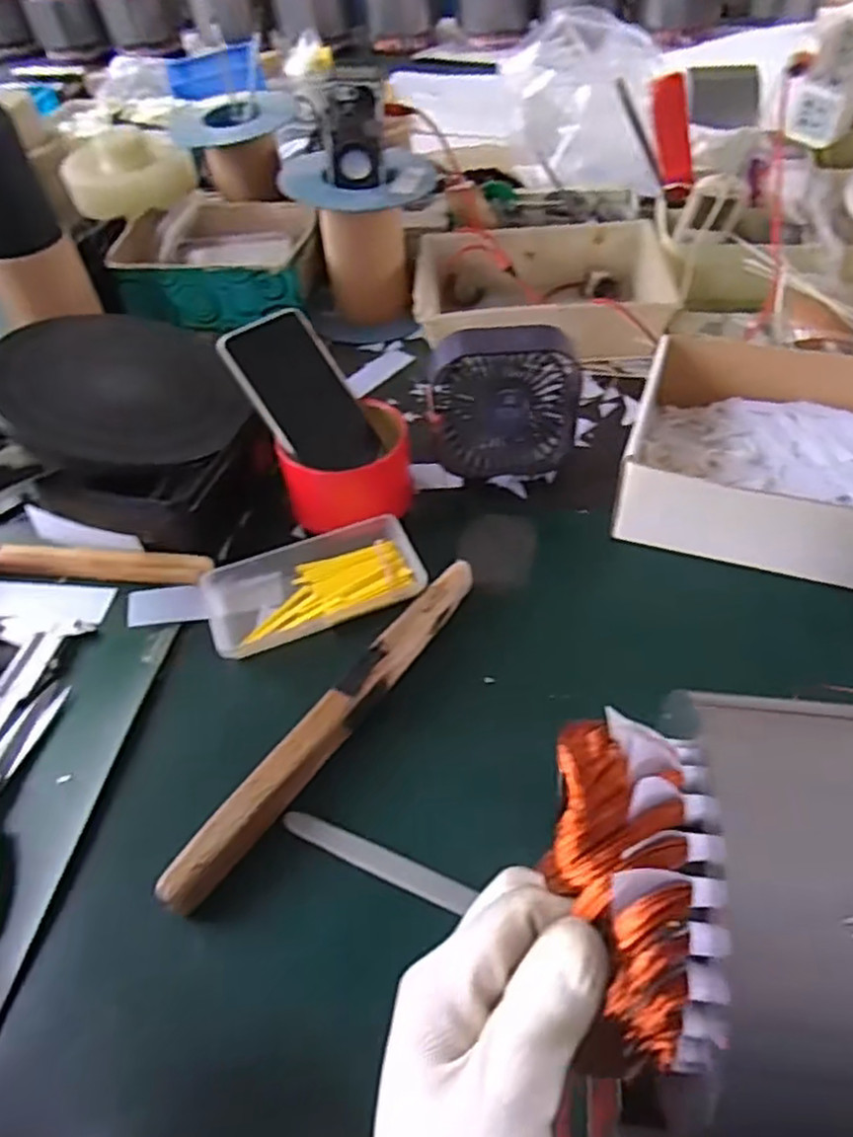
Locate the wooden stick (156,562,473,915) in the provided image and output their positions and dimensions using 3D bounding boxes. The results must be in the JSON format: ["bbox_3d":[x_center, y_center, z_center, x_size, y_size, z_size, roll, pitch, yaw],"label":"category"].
[{"bbox_3d":[-0.054,0.091,0.453,0.023,0.030,0.276,29,59,26],"label":"wooden stick"}]

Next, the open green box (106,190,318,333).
[{"bbox_3d":[-0.229,-0.350,0.807,0.212,0.065,0.167,3,51,4],"label":"open green box"}]

